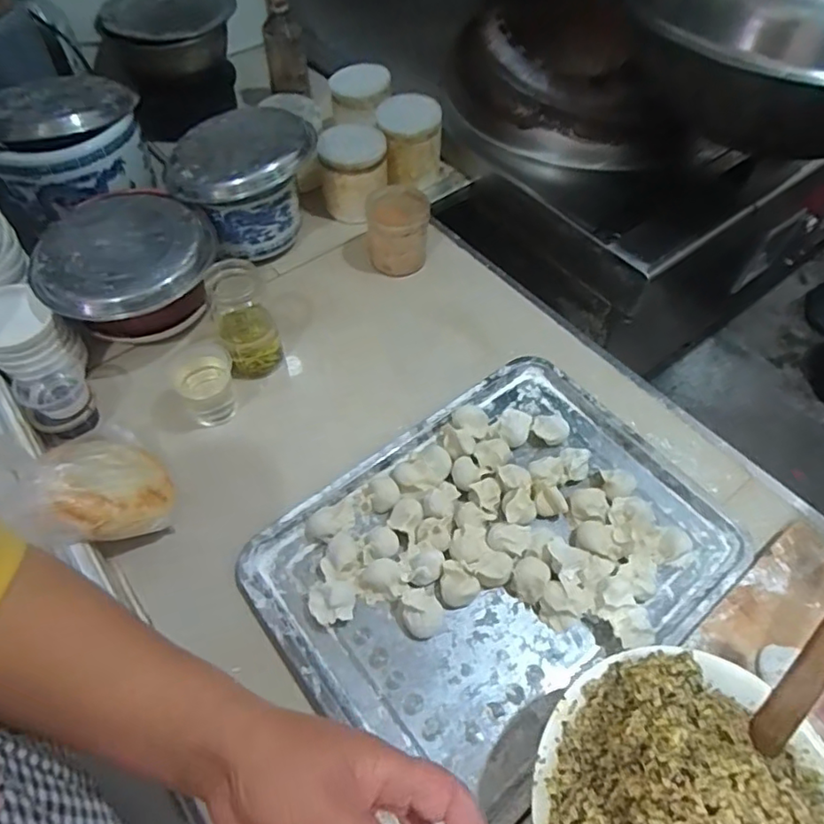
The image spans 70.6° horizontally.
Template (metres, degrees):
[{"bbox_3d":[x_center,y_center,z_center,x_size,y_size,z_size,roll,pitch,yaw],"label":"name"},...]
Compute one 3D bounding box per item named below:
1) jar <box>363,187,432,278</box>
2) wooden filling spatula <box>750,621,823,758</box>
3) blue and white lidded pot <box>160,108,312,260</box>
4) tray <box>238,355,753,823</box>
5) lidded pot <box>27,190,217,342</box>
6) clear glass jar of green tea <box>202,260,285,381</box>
[{"bbox_3d":[-0.018,-0.250,0.813,0.085,0.092,0.088,0,56,0],"label":"jar"},{"bbox_3d":[0.296,0.187,0.426,0.024,0.010,0.148,32,100,24],"label":"wooden filling spatula"},{"bbox_3d":[-0.225,-0.315,0.802,0.190,0.133,0.173,-10,57,-7],"label":"blue and white lidded pot"},{"bbox_3d":[0.085,0.143,0.588,0.435,0.045,0.328,-34,63,-20],"label":"tray"},{"bbox_3d":[-0.334,-0.173,0.708,0.191,0.108,0.211,-16,58,-12],"label":"lidded pot"},{"bbox_3d":[-0.197,-0.106,0.684,0.067,0.123,0.070,-20,58,-14],"label":"clear glass jar of green tea"}]

